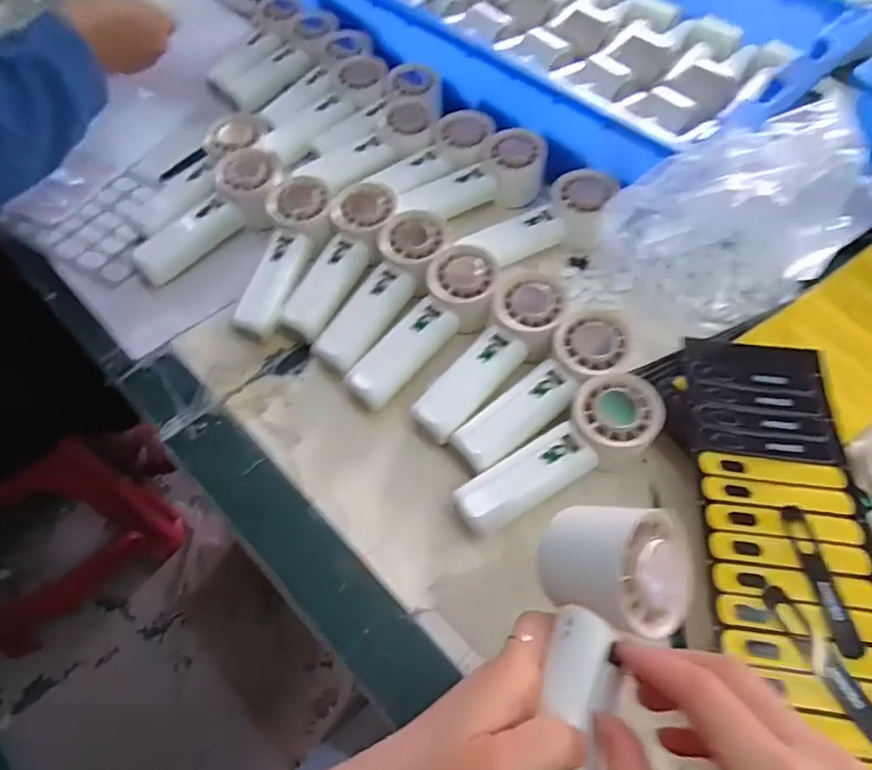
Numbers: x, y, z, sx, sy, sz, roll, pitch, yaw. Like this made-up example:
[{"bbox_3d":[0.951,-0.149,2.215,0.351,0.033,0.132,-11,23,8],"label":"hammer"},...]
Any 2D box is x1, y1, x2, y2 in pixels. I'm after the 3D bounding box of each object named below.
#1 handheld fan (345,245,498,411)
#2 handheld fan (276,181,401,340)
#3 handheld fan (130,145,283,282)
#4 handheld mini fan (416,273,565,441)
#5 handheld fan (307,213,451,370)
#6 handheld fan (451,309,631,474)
[{"bbox_3d":[-0.004,-0.042,0.463,0.059,0.053,0.155,30,61,18],"label":"handheld fan"},{"bbox_3d":[-0.080,-0.108,0.509,0.056,0.048,0.165,16,57,10],"label":"handheld fan"},{"bbox_3d":[-0.203,-0.152,0.525,0.055,0.052,0.156,36,63,21],"label":"handheld fan"},{"bbox_3d":[0.047,-0.019,0.452,0.062,0.052,0.157,29,61,17],"label":"handheld mini fan"},{"bbox_3d":[-0.042,-0.077,0.492,0.056,0.053,0.161,23,59,14],"label":"handheld fan"},{"bbox_3d":[0.082,0.008,0.433,0.156,0.051,0.053,-39,65,-23],"label":"handheld fan"}]

